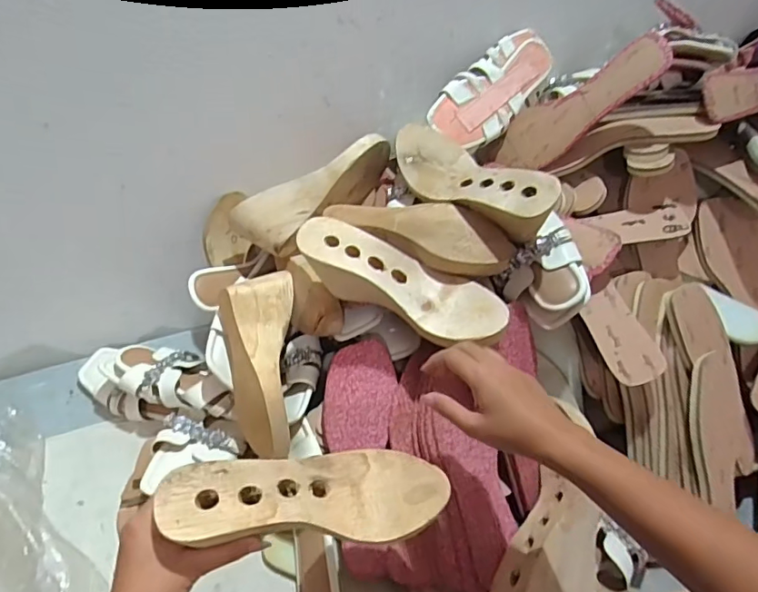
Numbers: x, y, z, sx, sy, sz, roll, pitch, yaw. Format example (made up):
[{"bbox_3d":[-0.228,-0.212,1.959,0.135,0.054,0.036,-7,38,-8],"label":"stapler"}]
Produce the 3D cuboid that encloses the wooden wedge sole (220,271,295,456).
[{"bbox_3d":[-0.144,0.080,0.607,0.085,0.069,0.222,-4,78,-7],"label":"wooden wedge sole"}]

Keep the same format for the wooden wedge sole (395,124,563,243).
[{"bbox_3d":[0.102,-0.133,0.593,0.071,0.070,0.230,-22,47,-25],"label":"wooden wedge sole"}]

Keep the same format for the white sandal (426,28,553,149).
[{"bbox_3d":[0.155,-0.283,0.716,0.227,0.058,0.092,-45,100,-18],"label":"white sandal"}]

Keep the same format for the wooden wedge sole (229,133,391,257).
[{"bbox_3d":[-0.080,-0.132,0.667,0.229,0.078,0.073,-32,49,-7],"label":"wooden wedge sole"}]

